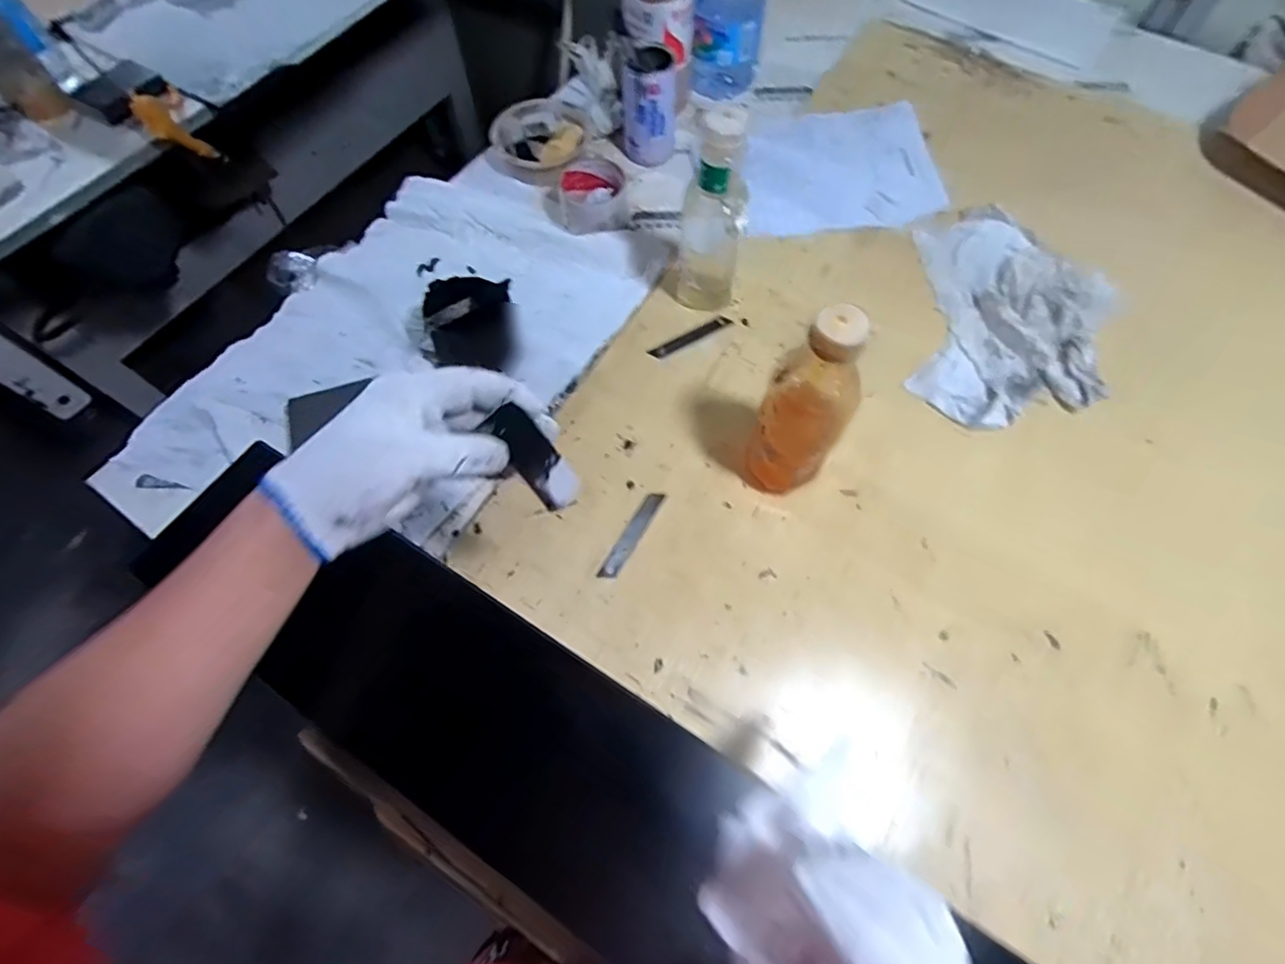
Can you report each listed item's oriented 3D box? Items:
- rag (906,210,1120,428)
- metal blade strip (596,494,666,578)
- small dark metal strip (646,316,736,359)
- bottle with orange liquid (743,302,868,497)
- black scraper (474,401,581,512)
[{"bbox_3d":[0.396,-0.189,0.650,0.187,0.042,0.295,11,66,6],"label":"rag"},{"bbox_3d":[-0.009,0.049,0.562,0.018,0.004,0.097,29,69,13],"label":"metal blade strip"},{"bbox_3d":[0.052,-0.159,0.659,0.100,0.007,0.016,-26,67,-17],"label":"small dark metal strip"},{"bbox_3d":[0.130,-0.055,0.496,0.072,0.207,0.064,34,70,15],"label":"bottle with orange liquid"},{"bbox_3d":[-0.061,-0.013,0.348,0.027,0.066,0.010,-46,28,-18],"label":"black scraper"}]

